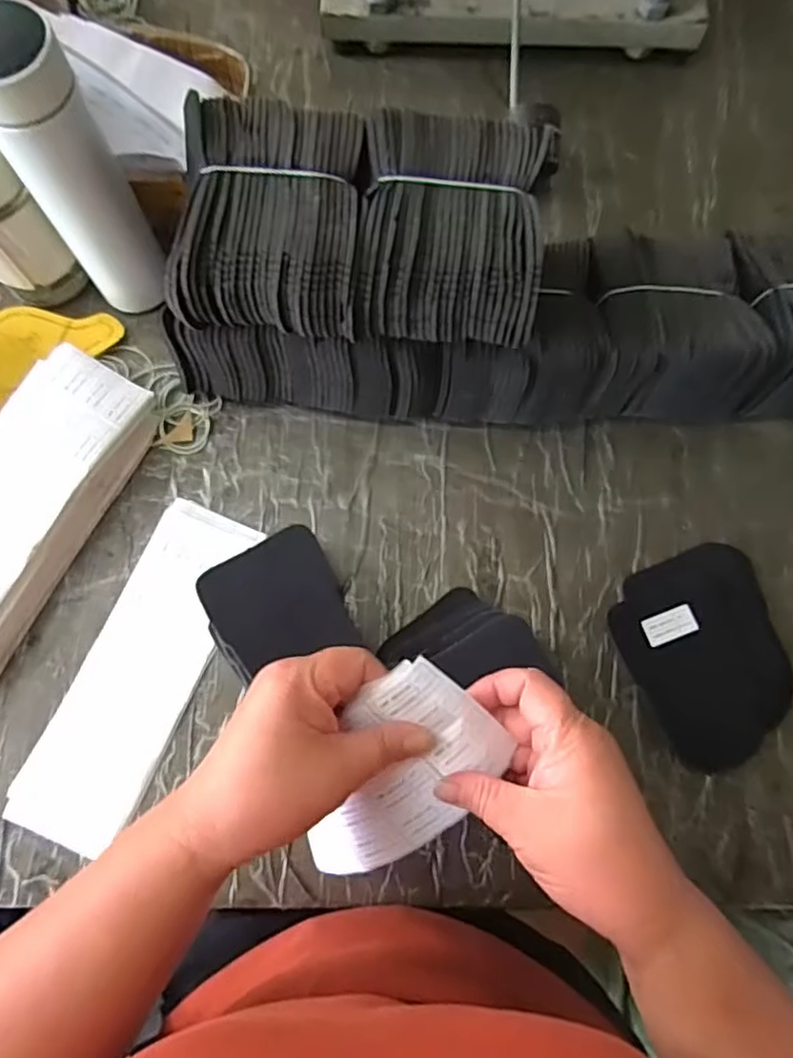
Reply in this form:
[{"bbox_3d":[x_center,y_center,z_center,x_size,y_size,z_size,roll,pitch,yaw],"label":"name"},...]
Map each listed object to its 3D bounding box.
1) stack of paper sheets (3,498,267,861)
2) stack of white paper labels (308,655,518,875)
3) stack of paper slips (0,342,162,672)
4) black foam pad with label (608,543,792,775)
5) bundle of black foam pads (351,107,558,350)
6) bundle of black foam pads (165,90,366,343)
[{"bbox_3d":[-0.196,0.109,0.498,0.089,0.006,0.264,24,77,4],"label":"stack of paper sheets"},{"bbox_3d":[0.006,0.136,0.343,0.082,0.026,0.143,26,110,5],"label":"stack of white paper labels"},{"bbox_3d":[-0.302,-0.002,0.496,0.095,0.044,0.287,26,77,4],"label":"stack of paper slips"},{"bbox_3d":[0.240,0.098,0.493,0.118,0.020,0.154,-24,79,-7],"label":"black foam pad with label"},{"bbox_3d":[0.038,-0.198,0.429,0.118,0.061,0.138,6,77,-1],"label":"bundle of black foam pads"},{"bbox_3d":[-0.084,-0.207,0.428,0.120,0.056,0.144,3,77,-1],"label":"bundle of black foam pads"}]

